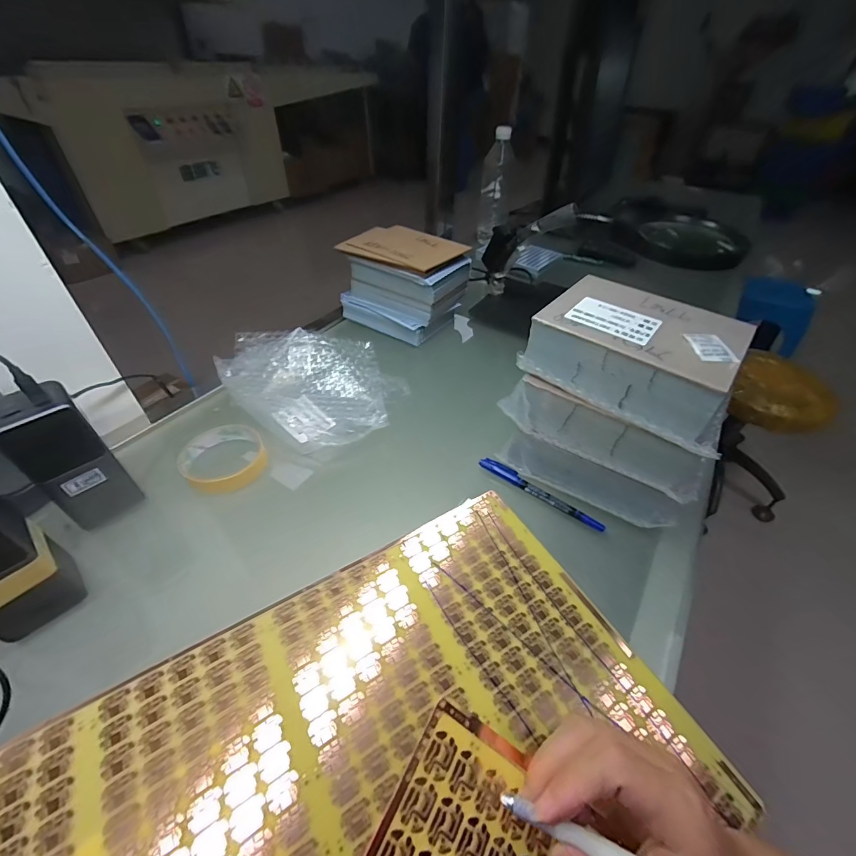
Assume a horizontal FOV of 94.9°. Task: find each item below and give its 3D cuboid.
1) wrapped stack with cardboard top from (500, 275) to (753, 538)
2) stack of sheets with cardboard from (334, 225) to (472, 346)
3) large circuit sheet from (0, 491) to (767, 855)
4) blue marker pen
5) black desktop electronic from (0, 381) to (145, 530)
[{"bbox_3d":[0.183,-0.068,0.345,0.162,0.056,0.125,32,51,23],"label":"wrapped stack with cardboard top"},{"bbox_3d":[-0.038,-0.231,0.641,0.166,0.135,0.131,28,50,20],"label":"stack of sheets with cardboard"},{"bbox_3d":[-0.061,0.226,0.237,0.461,0.009,0.259,-22,50,-24],"label":"large circuit sheet"},{"bbox_3d":[0.117,0.067,0.414,0.138,0.009,0.013,30,50,22],"label":"blue marker pen"},{"bbox_3d":[-0.311,0.026,0.344,0.049,0.122,0.053,37,53,27],"label":"black desktop electronic"}]

